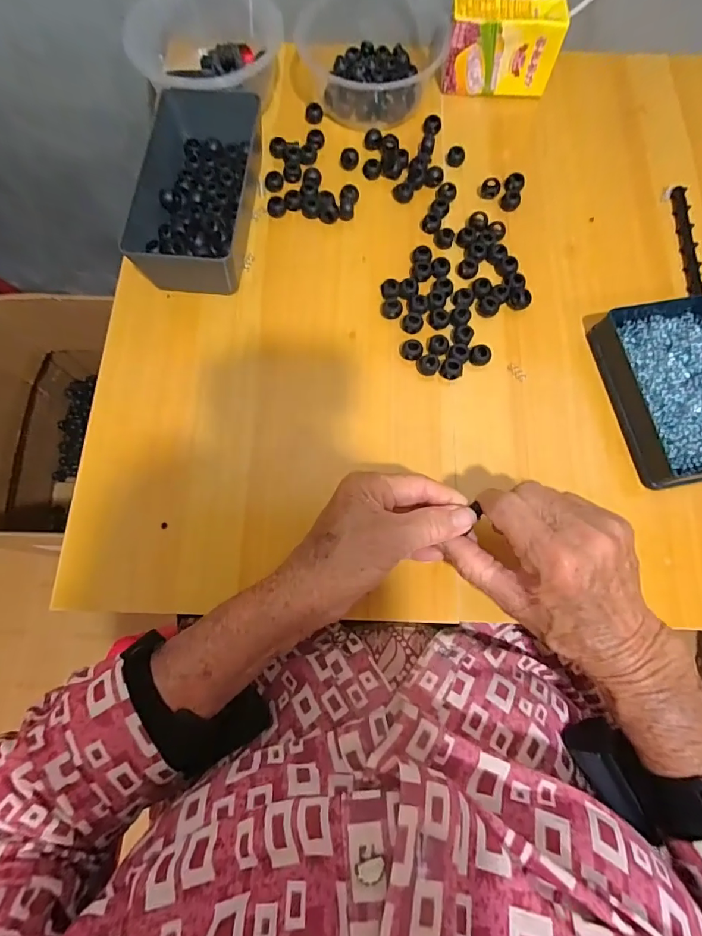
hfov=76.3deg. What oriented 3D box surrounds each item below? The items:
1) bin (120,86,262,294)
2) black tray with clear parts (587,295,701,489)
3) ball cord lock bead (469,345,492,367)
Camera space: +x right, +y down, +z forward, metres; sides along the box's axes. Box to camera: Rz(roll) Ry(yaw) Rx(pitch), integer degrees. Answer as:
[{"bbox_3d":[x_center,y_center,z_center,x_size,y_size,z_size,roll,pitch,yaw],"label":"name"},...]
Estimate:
[{"bbox_3d":[-0.134,-0.245,0.396,0.083,0.049,0.188,5,74,1],"label":"bin"},{"bbox_3d":[0.269,-0.066,0.359,0.108,0.031,0.150,-10,74,-3],"label":"black tray with clear parts"},{"bbox_3d":[0.109,-0.095,0.377,0.018,0.011,0.017,0,74,0],"label":"ball cord lock bead"}]

